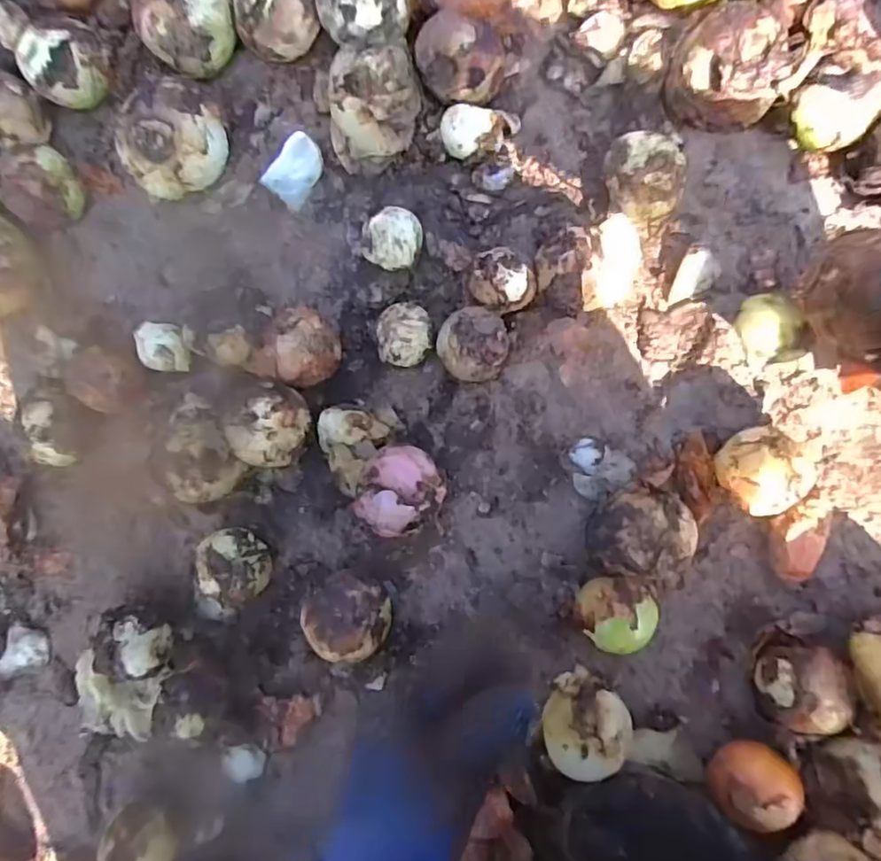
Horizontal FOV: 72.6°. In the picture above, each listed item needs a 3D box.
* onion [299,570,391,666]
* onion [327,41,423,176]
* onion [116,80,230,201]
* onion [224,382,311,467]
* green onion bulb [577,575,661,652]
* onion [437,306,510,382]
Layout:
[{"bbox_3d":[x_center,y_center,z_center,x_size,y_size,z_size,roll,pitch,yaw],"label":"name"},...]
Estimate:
[{"bbox_3d":[-0.069,0.139,0.454,0.062,0.046,0.060,0,87,6],"label":"onion"},{"bbox_3d":[-0.053,-0.255,0.471,0.073,0.054,0.081,4,88,7],"label":"onion"},{"bbox_3d":[-0.211,-0.226,0.479,0.083,0.067,0.070,-42,84,2],"label":"onion"},{"bbox_3d":[-0.128,-0.003,0.454,0.054,0.046,0.059,23,90,6],"label":"onion"},{"bbox_3d":[0.127,0.130,0.430,0.052,0.056,0.052,0,87,6],"label":"green onion bulb"},{"bbox_3d":[0.025,-0.063,0.454,0.051,0.041,0.051,-3,87,6],"label":"onion"}]

